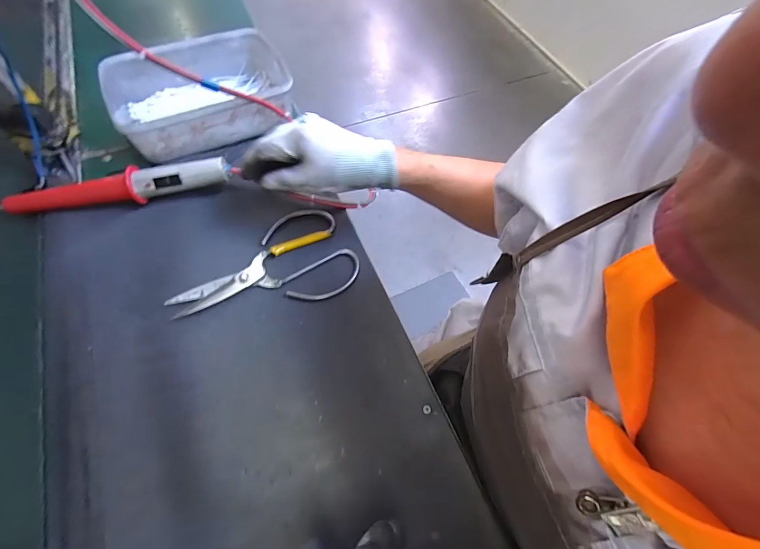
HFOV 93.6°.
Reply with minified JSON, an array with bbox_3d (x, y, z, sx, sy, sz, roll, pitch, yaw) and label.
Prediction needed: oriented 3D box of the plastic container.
[{"bbox_3d":[-0.247,-0.248,0.499,0.227,0.068,0.164,-21,65,-13],"label":"plastic container"}]

